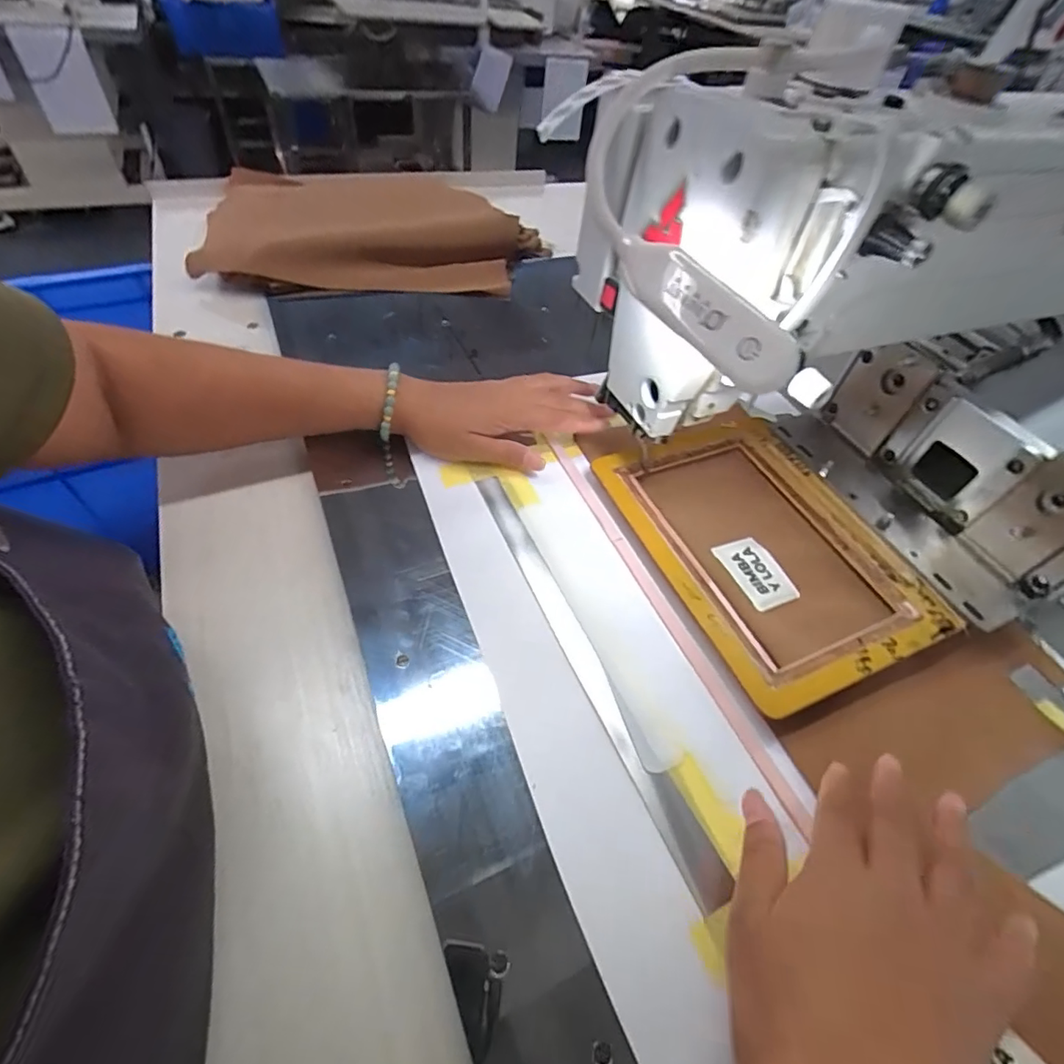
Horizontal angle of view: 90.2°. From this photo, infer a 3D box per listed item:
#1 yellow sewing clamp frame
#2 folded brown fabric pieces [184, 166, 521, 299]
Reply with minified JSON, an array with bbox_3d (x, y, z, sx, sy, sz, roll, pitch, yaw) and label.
[{"bbox_3d":[0.170,0.003,0.394,0.166,0.013,0.229,-15,54,-19],"label":"yellow sewing clamp frame"},{"bbox_3d":[-0.222,-0.406,0.698,0.379,0.035,0.328,-4,51,-8],"label":"folded brown fabric pieces"}]

